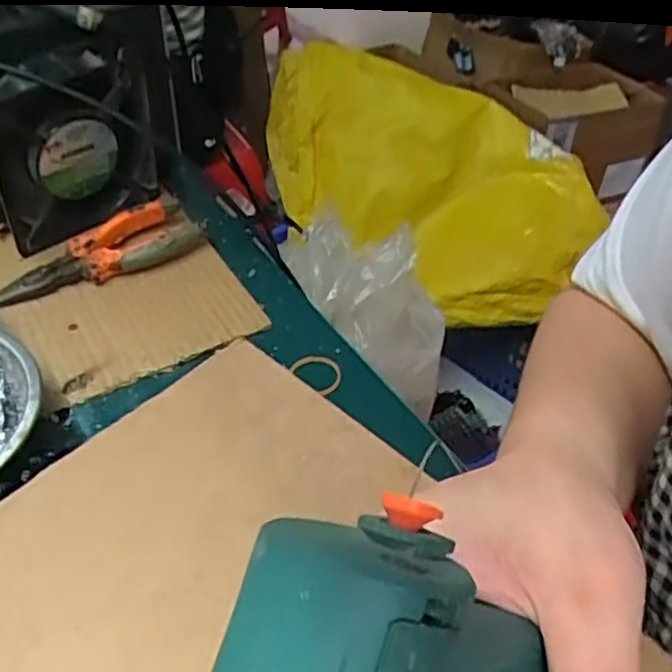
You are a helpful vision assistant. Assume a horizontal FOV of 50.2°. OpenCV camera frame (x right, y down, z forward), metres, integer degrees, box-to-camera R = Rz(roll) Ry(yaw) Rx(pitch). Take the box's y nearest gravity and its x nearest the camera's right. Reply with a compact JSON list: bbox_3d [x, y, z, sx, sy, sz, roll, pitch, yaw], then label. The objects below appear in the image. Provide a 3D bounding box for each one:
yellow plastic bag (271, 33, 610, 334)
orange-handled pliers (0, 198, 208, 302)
[{"bbox_3d":[0.146,-0.291,1.253,0.585,0.289,0.323,31,50,30],"label":"yellow plastic bag"},{"bbox_3d":[-0.163,-0.058,0.500,0.051,0.015,0.145,33,51,31],"label":"orange-handled pliers"}]

